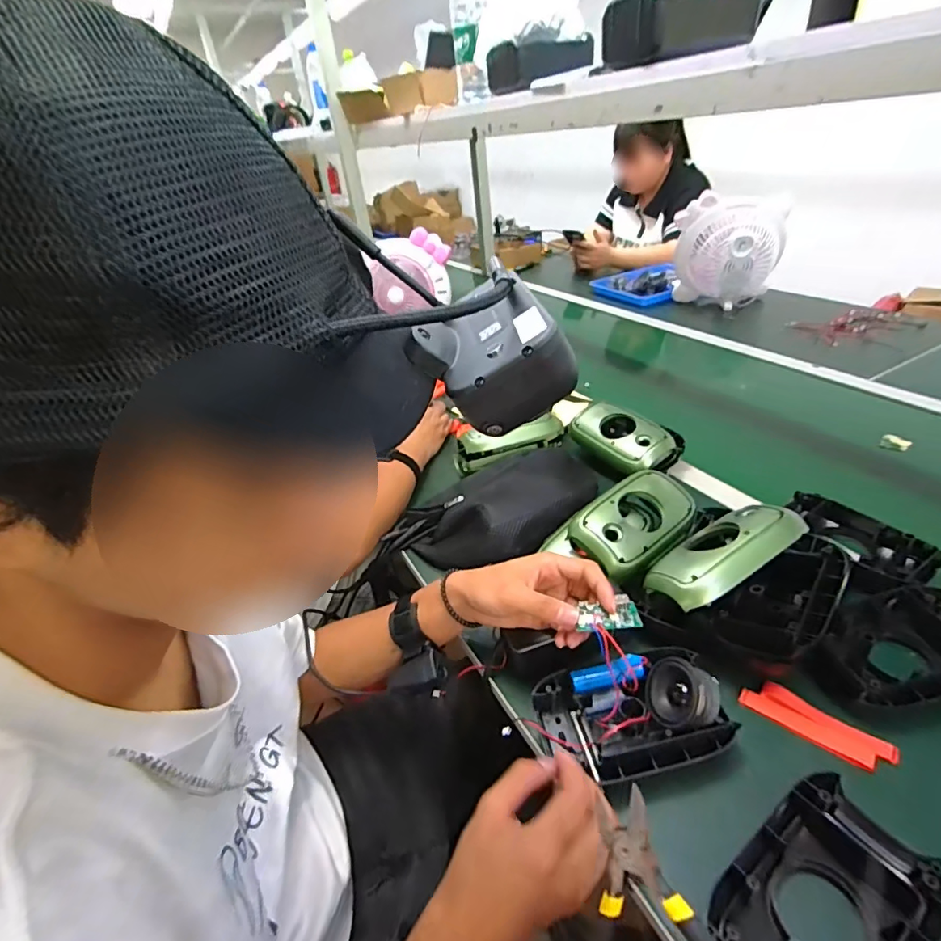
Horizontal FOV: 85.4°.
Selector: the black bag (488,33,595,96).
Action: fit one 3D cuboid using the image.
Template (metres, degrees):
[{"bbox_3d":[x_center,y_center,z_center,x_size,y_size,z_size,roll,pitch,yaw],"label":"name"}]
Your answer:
[{"bbox_3d":[0.115,-0.686,0.864,0.155,0.059,0.088,-13,35,-8],"label":"black bag"}]

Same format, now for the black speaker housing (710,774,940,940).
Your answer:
[{"bbox_3d":[0.237,0.282,0.336,0.140,0.032,0.096,-26,38,-24],"label":"black speaker housing"}]

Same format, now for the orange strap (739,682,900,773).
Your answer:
[{"bbox_3d":[0.299,0.220,0.444,0.111,0.009,0.033,22,44,36],"label":"orange strap"}]

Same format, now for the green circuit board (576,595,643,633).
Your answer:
[{"bbox_3d":[0.119,0.124,0.437,0.050,0.008,0.030,-9,34,-2],"label":"green circuit board"}]

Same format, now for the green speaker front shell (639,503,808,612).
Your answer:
[{"bbox_3d":[0.255,0.086,0.513,0.149,0.040,0.067,-32,15,-13],"label":"green speaker front shell"}]

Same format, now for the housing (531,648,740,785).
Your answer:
[{"bbox_3d":[0.138,0.205,0.445,0.155,0.055,0.105,-10,34,-4],"label":"housing"}]

